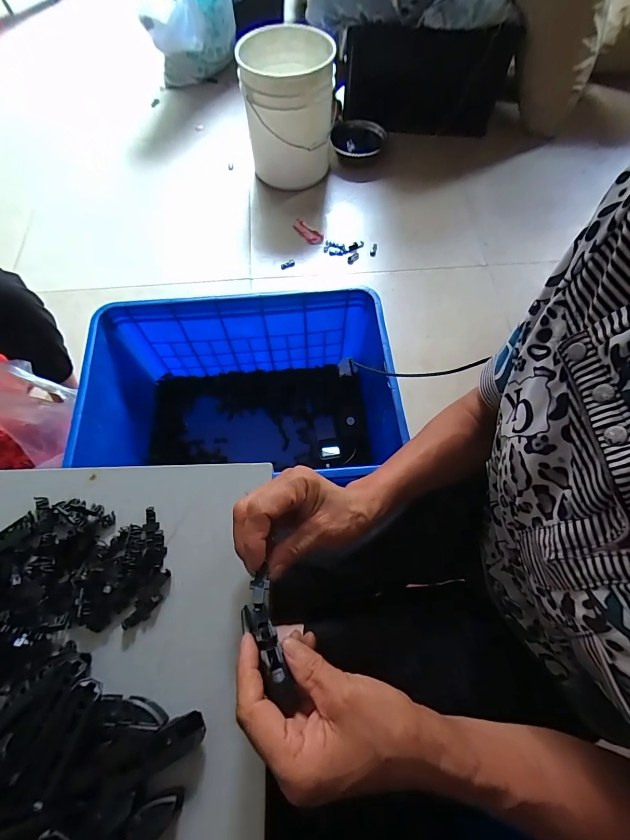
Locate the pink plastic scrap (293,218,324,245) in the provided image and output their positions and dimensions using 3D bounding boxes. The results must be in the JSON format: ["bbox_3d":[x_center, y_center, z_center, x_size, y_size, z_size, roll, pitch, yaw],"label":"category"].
[{"bbox_3d":[-0.025,-0.662,1.244,0.057,0.012,0.128,-39,72,-15],"label":"pink plastic scrap"}]

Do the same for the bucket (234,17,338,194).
[{"bbox_3d":[-0.086,-0.993,1.181,0.276,0.386,0.276,-5,67,-2],"label":"bucket"}]

